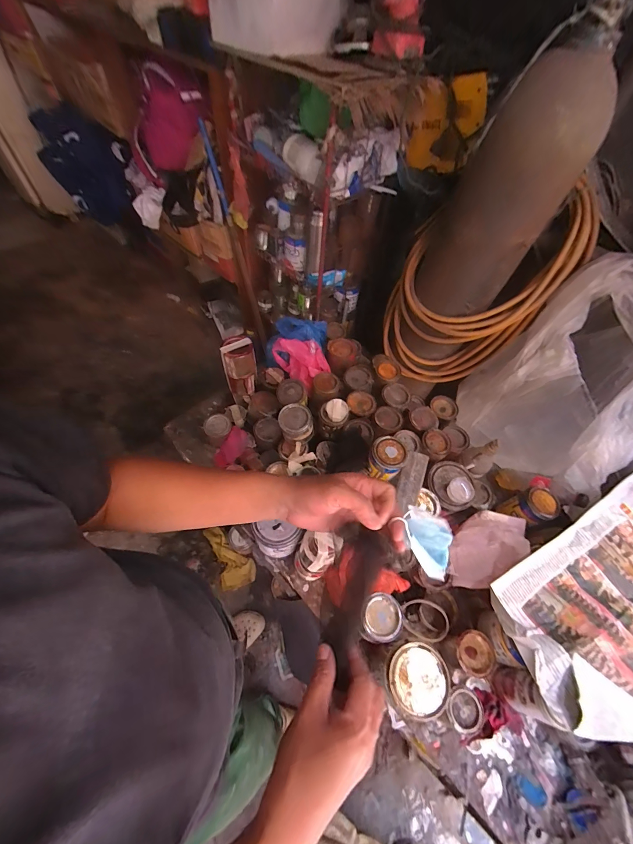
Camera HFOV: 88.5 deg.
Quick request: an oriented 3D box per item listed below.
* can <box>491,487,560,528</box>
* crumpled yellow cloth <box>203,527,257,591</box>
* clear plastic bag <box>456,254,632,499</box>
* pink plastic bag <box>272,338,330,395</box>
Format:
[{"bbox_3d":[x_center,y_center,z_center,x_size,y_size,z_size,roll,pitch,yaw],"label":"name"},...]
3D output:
[{"bbox_3d":[0.470,0.197,0.725,0.074,0.094,0.070,2,57,-3],"label":"can"},{"bbox_3d":[-0.366,0.561,1.336,0.141,0.030,0.260,-33,82,-23],"label":"crumpled yellow cloth"},{"bbox_3d":[0.646,-0.086,0.851,0.429,0.417,0.405,-29,64,-21],"label":"clear plastic bag"},{"bbox_3d":[-0.031,-0.164,0.857,0.105,0.078,0.143,-35,66,-23],"label":"pink plastic bag"}]

